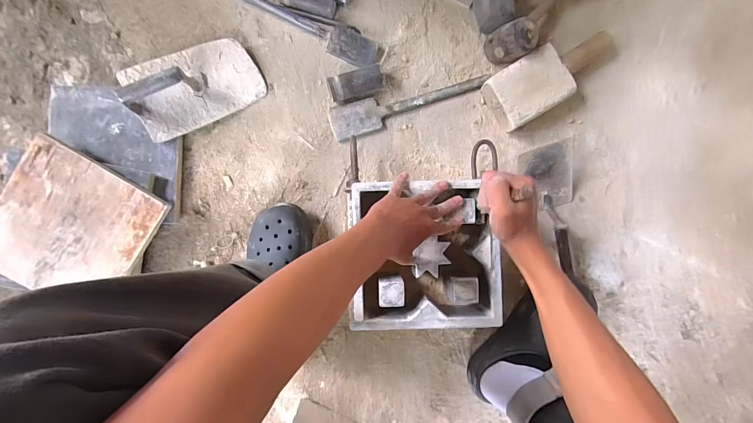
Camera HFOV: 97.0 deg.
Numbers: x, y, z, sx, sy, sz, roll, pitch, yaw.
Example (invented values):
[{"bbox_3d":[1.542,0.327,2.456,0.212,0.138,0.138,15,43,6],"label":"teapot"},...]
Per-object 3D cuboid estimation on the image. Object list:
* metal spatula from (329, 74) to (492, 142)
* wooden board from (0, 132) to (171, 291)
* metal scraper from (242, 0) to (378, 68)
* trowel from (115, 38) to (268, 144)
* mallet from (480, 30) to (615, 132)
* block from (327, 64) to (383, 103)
[{"bbox_3d":[0.067,-0.206,0.643,0.313,0.013,0.066,-14,89,-4],"label":"metal spatula"},{"bbox_3d":[-0.532,0.029,0.580,0.250,0.022,0.237,29,86,-2],"label":"wooden board"},{"bbox_3d":[-0.146,-0.364,0.652,0.310,0.016,0.055,25,86,-3],"label":"metal scraper"},{"bbox_3d":[-0.337,-0.238,0.600,0.223,0.103,0.145,-29,88,0],"label":"trowel"},{"bbox_3d":[0.328,-0.256,0.627,0.249,0.054,0.105,-32,88,-1],"label":"mallet"},{"bbox_3d":[-0.037,-0.238,0.629,0.103,0.043,0.042,-14,88,0],"label":"block"}]

